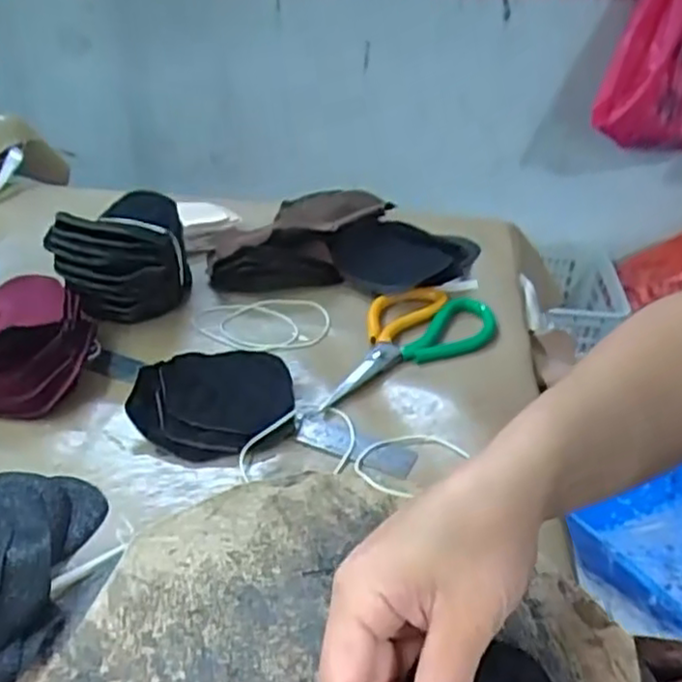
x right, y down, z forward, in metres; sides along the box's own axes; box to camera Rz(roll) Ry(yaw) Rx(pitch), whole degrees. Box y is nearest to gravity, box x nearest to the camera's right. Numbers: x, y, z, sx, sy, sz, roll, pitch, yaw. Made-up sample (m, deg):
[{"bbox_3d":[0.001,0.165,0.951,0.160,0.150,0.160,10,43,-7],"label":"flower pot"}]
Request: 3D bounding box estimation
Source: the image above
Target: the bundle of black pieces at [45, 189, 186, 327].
[{"bbox_3d":[-0.173,-0.069,0.574,0.075,0.083,0.103,10,31,13],"label":"bundle of black pieces"}]

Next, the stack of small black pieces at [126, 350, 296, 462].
[{"bbox_3d":[-0.087,0.029,0.487,0.103,0.029,0.120,-2,31,-7],"label":"stack of small black pieces"}]

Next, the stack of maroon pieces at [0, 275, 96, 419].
[{"bbox_3d":[-0.229,0.000,0.504,0.096,0.054,0.121,-5,31,-11],"label":"stack of maroon pieces"}]

